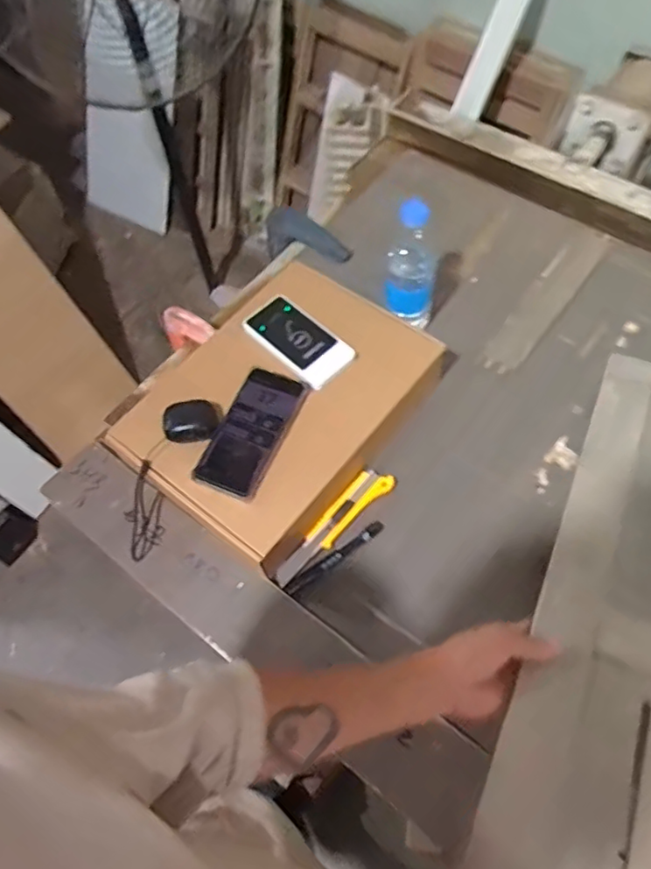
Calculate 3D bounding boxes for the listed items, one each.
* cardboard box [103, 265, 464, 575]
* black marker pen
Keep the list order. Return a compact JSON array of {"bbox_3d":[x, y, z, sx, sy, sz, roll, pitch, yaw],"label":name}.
[{"bbox_3d":[-0.055,-0.042,0.788,0.279,0.098,0.368,32,67,19],"label":"cardboard box"},{"bbox_3d":[0.013,0.147,0.729,0.139,0.010,0.015,-34,64,-15],"label":"black marker pen"}]

